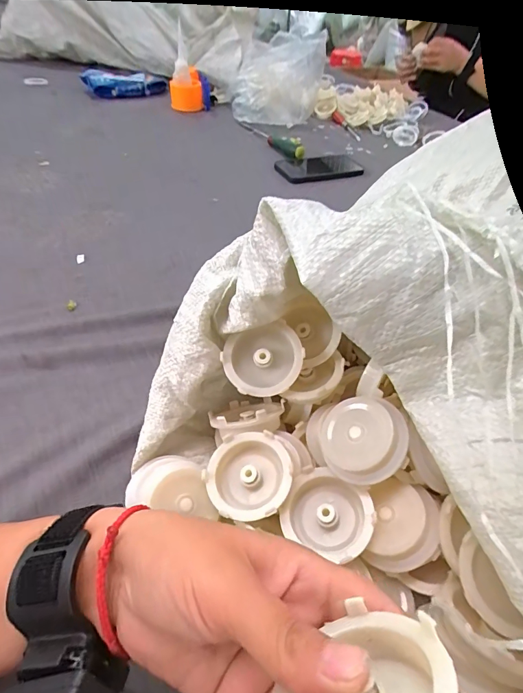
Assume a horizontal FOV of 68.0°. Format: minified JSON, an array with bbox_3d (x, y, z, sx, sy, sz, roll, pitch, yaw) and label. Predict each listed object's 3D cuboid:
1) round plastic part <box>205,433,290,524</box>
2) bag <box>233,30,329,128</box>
[{"bbox_3d":[-0.009,0.087,0.261,0.055,0.024,0.052,3,47,-3],"label":"round plastic part"},{"bbox_3d":[0.034,-0.521,0.772,0.178,0.167,0.111,5,48,2],"label":"bag"}]

